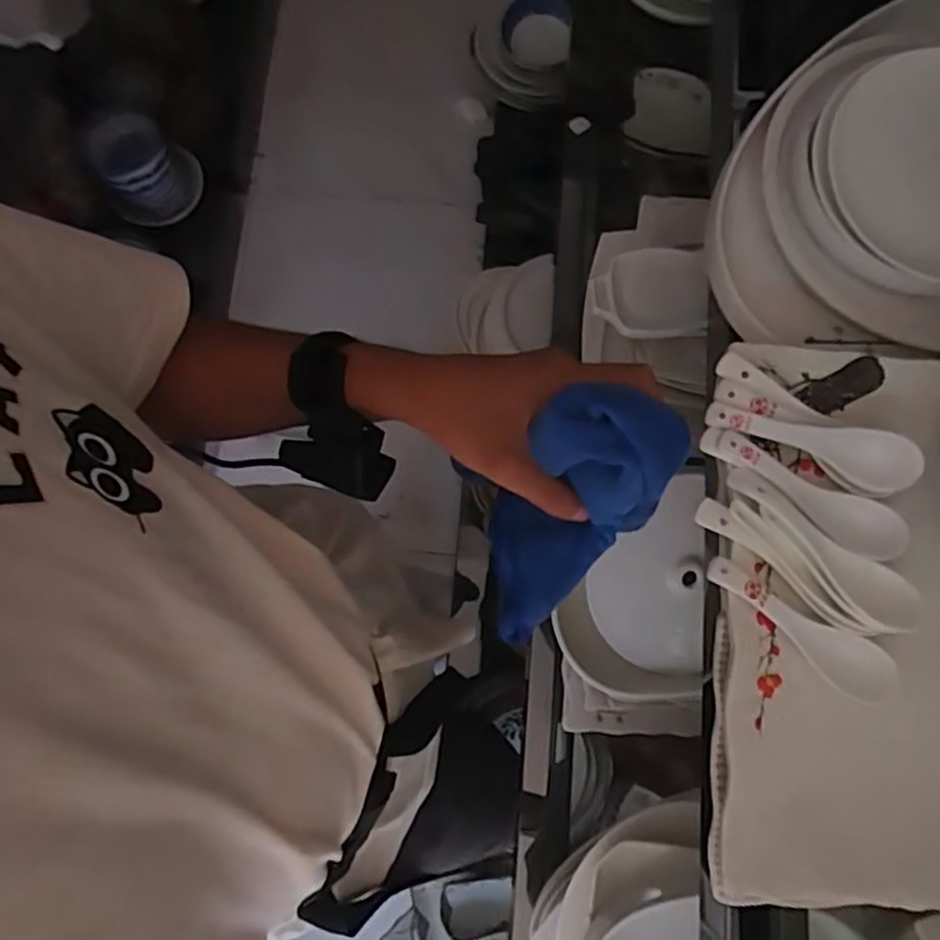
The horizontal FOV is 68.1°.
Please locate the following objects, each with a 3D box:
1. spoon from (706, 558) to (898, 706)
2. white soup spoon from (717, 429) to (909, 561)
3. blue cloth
[{"bbox_3d":[0.201,0.092,0.417,0.129,0.025,0.034,38,80,8],"label":"spoon"},{"bbox_3d":[0.207,0.018,0.429,0.124,0.024,0.035,27,79,6],"label":"white soup spoon"},{"bbox_3d":[0.047,0.021,0.351,0.062,0.170,0.077,36,63,7],"label":"blue cloth"}]

